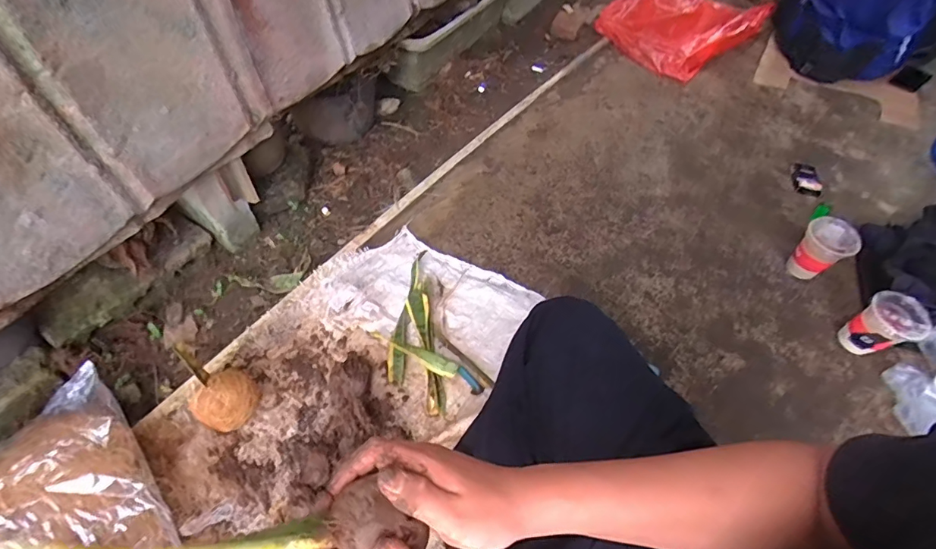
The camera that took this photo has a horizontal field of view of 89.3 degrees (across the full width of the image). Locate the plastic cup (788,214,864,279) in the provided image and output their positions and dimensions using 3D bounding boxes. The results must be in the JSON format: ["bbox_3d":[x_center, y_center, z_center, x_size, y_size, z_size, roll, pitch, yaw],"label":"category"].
[{"bbox_3d":[0.721,-0.053,0.965,0.083,0.105,0.089,-34,62,-26],"label":"plastic cup"}]

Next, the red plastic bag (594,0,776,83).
[{"bbox_3d":[0.648,-0.749,1.419,0.370,0.152,0.336,-37,65,-27],"label":"red plastic bag"}]

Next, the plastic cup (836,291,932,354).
[{"bbox_3d":[0.764,0.095,0.869,0.093,0.099,0.092,2,53,-3],"label":"plastic cup"}]

